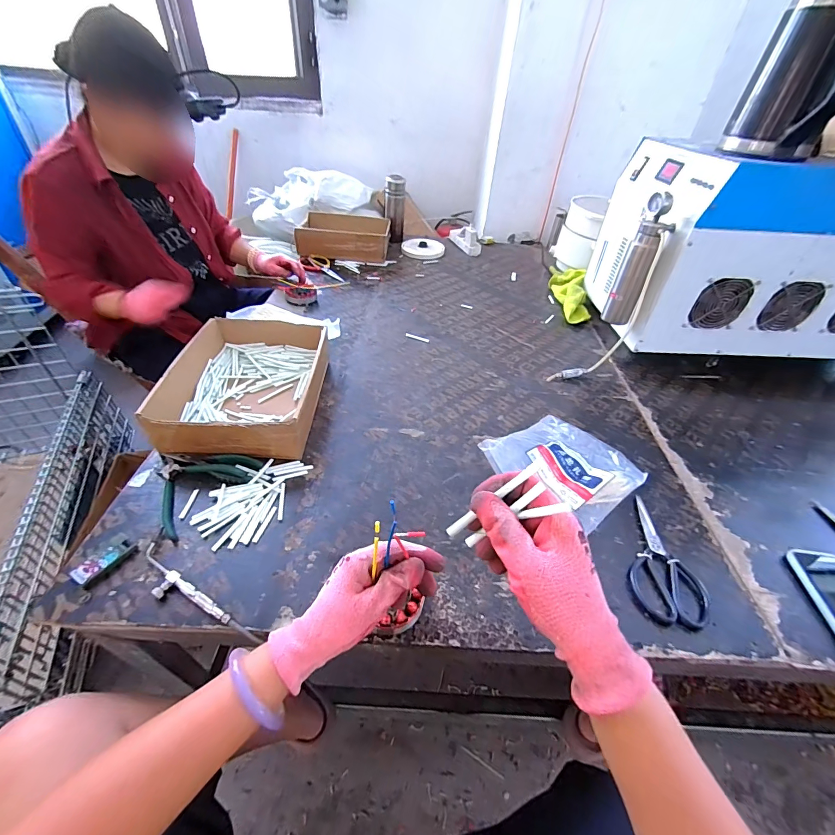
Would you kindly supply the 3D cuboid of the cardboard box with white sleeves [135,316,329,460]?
[{"bbox_3d":[-0.310,-0.071,0.732,0.247,0.094,0.343,2,43,-3],"label":"cardboard box with white sleeves"}]

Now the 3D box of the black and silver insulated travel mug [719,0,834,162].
[{"bbox_3d":[0.631,-0.556,0.623,0.144,0.215,0.119,27,47,23],"label":"black and silver insulated travel mug"}]

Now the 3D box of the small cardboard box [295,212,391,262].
[{"bbox_3d":[-0.254,-0.631,1.345,0.297,0.097,0.222,5,43,0],"label":"small cardboard box"}]

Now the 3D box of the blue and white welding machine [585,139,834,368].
[{"bbox_3d":[0.872,-0.382,0.907,0.811,0.361,0.355,5,43,1],"label":"blue and white welding machine"}]

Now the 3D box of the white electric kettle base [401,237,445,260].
[{"bbox_3d":[0.022,-0.640,1.441,0.159,0.028,0.152,3,43,-3],"label":"white electric kettle base"}]

